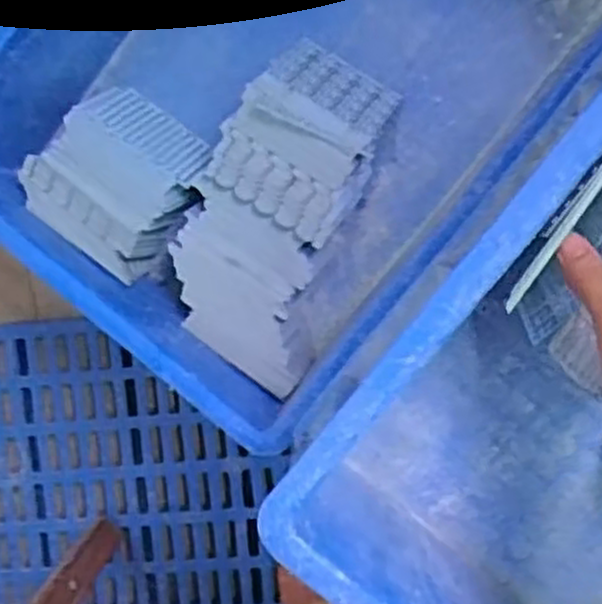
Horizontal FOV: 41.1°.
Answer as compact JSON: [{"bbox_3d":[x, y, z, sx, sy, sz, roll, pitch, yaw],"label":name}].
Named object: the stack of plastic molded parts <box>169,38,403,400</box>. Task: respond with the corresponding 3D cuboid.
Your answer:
[{"bbox_3d":[-0.020,-0.081,0.685,0.131,0.075,0.280,20,96,6],"label":"stack of plastic molded parts"}]

